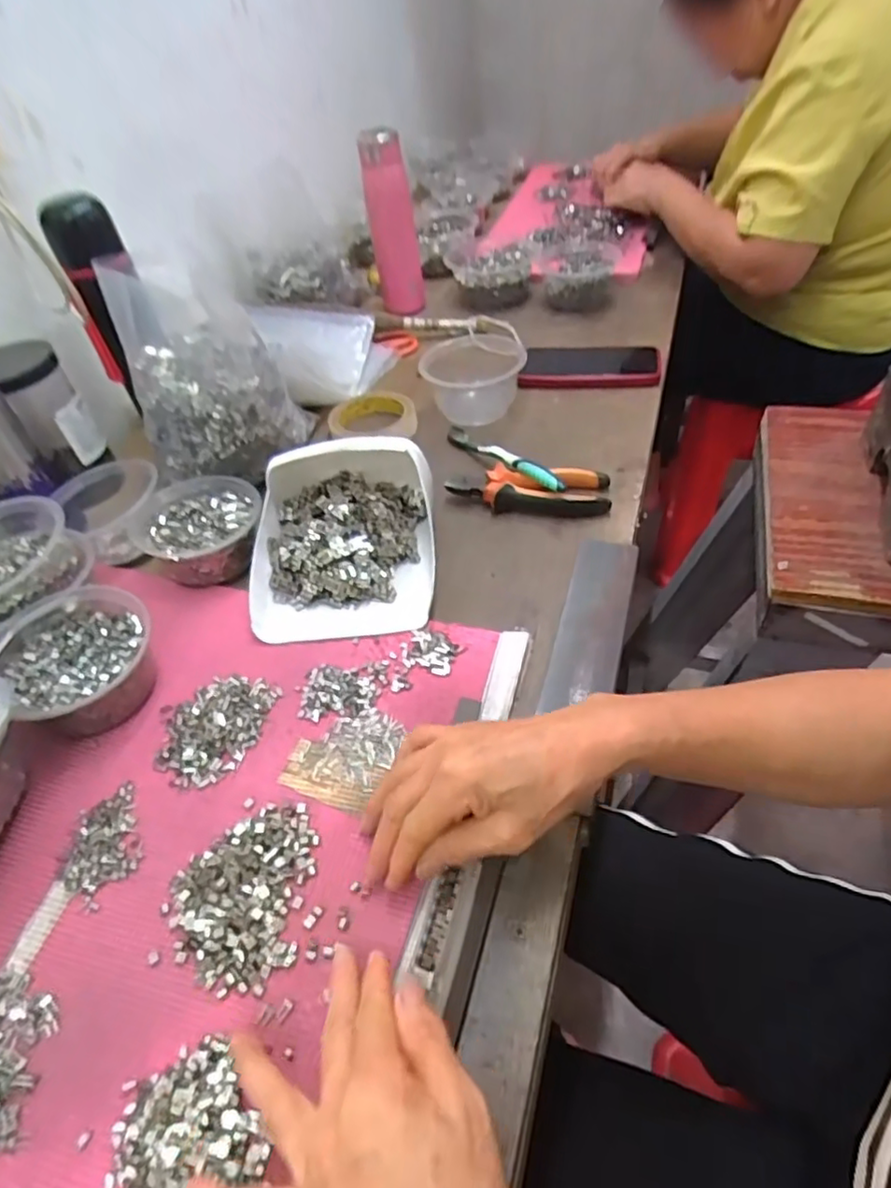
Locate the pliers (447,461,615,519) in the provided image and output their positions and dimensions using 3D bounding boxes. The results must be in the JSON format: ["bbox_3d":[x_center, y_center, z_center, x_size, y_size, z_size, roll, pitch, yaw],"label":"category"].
[{"bbox_3d":[0.077,-0.099,0.603,0.149,0.024,0.052,6,48,12],"label":"pliers"}]

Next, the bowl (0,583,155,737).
[{"bbox_3d":[-0.271,0.050,0.478,0.110,0.060,0.101,-3,47,4],"label":"bowl"}]

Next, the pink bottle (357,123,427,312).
[{"bbox_3d":[-0.072,-0.509,0.888,0.062,0.233,0.056,-12,45,-2],"label":"pink bottle"}]

